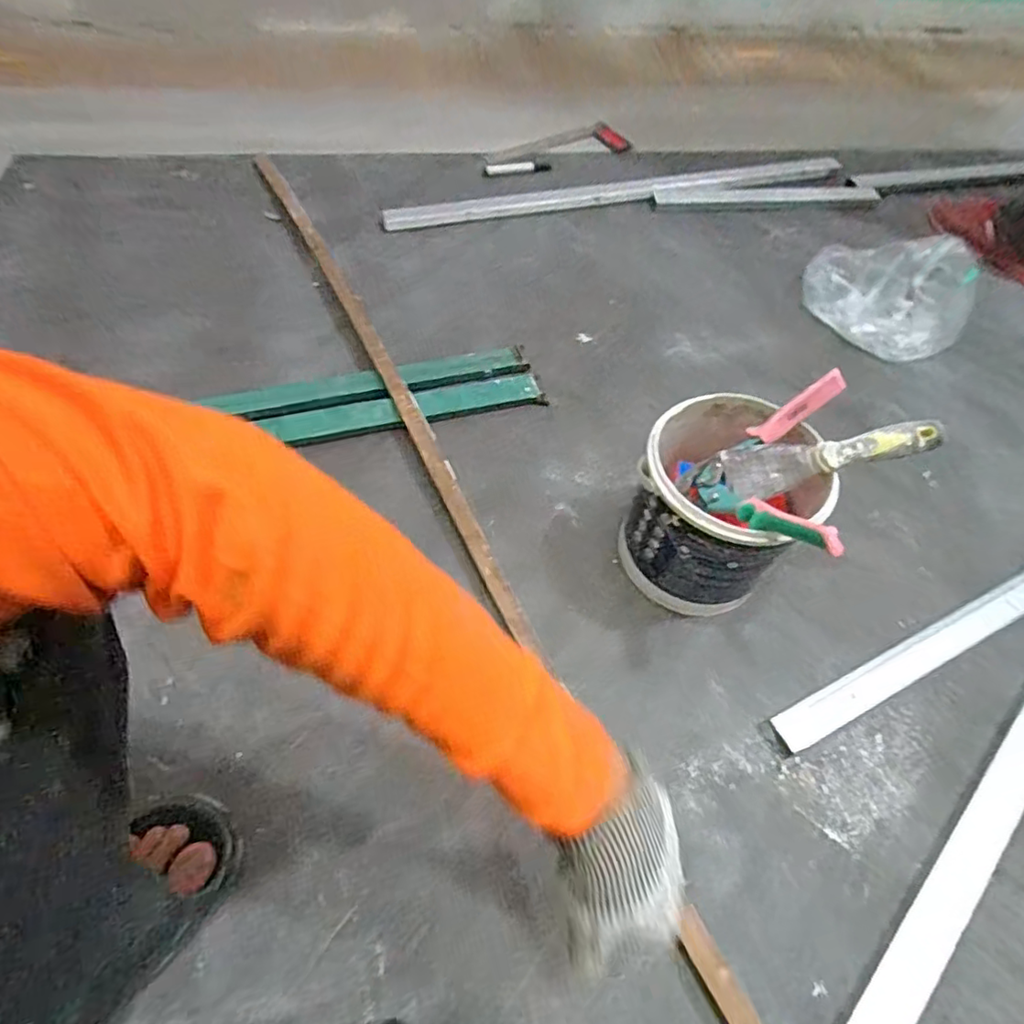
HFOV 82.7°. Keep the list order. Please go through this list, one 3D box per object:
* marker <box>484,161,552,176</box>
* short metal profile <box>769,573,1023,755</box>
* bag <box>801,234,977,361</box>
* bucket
[{"bbox_3d":[0.011,-0.703,1.185,0.137,0.019,0.022,-11,60,-7],"label":"marker"},{"bbox_3d":[0.483,0.153,0.662,0.445,0.015,0.041,-23,62,-14],"label":"short metal profile"},{"bbox_3d":[0.610,-0.350,0.934,0.241,0.086,0.208,8,59,4],"label":"bag"},{"bbox_3d":[0.226,-0.004,0.650,0.181,0.183,0.181,0,59,0],"label":"bucket"}]

